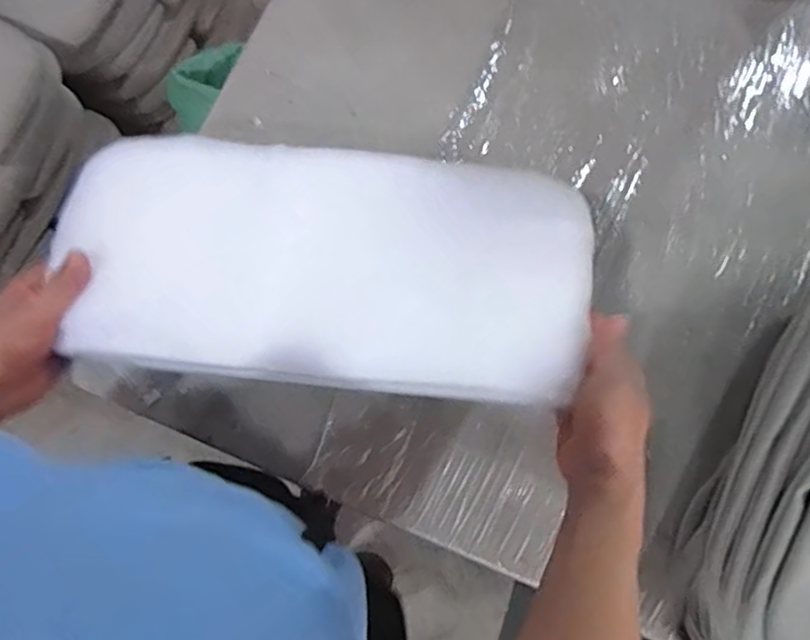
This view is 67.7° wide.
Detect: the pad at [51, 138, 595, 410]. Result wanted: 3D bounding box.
[{"bbox_3d":[-0.066,-0.049,0.528,0.440,0.029,0.215,6,78,0],"label":"pad"}]

